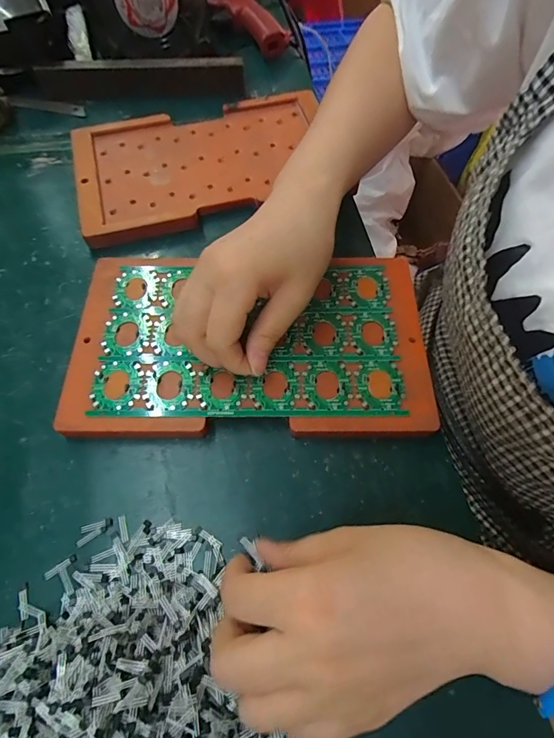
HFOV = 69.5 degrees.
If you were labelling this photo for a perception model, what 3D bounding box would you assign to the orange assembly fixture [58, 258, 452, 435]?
[{"bbox_3d":[-0.018,-0.022,0.278,0.236,0.016,0.139,0,62,-1],"label":"orange assembly fixture"}]

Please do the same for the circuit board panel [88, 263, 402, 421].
[{"bbox_3d":[-0.018,-0.024,0.277,0.199,0.010,0.118,-1,64,2],"label":"circuit board panel"}]

